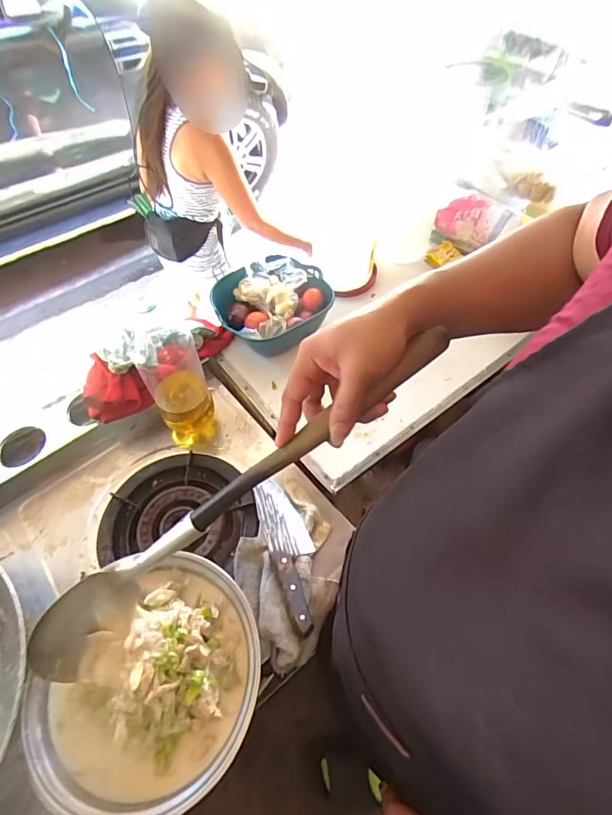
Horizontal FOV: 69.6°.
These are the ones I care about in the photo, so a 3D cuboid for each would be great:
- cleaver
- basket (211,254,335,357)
[{"bbox_3d":[-0.023,0.211,0.675,0.068,0.025,0.246,-1,41,-27],"label":"cleaver"},{"bbox_3d":[-0.059,-0.203,0.865,0.218,0.084,0.174,-23,59,-13],"label":"basket"}]

